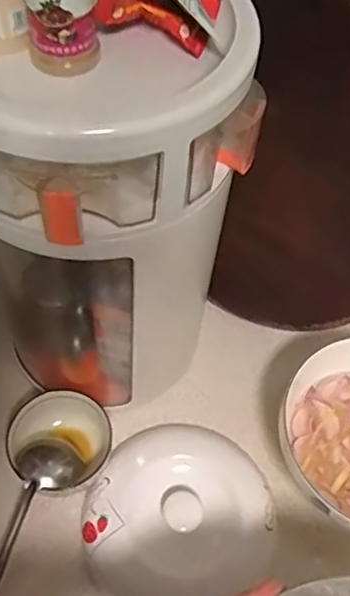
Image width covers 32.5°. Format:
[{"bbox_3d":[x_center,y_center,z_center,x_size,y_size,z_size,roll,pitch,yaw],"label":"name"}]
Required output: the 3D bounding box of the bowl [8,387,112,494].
[{"bbox_3d":[-0.120,0.151,0.626,0.096,0.055,0.103,2,58,-3],"label":"bowl"}]

